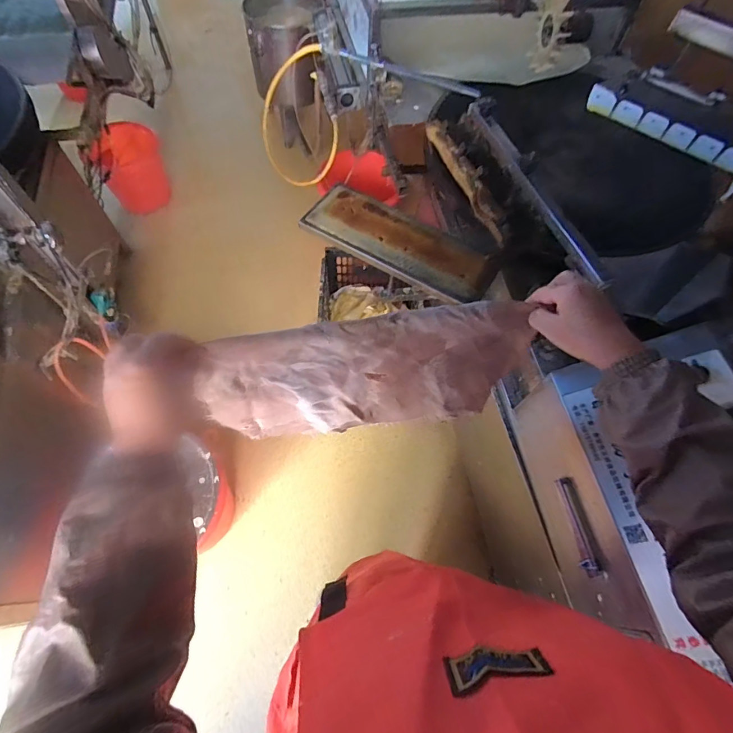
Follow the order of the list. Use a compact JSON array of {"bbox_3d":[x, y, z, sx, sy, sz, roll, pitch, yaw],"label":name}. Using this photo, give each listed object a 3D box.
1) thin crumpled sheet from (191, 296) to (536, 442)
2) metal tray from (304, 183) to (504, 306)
[{"bbox_3d":[0.006,0.019,0.540,0.399,0.242,0.048,-8,64,-7],"label":"thin crumpled sheet"},{"bbox_3d":[0.065,-0.267,0.884,0.420,0.042,0.159,31,66,12],"label":"metal tray"}]

